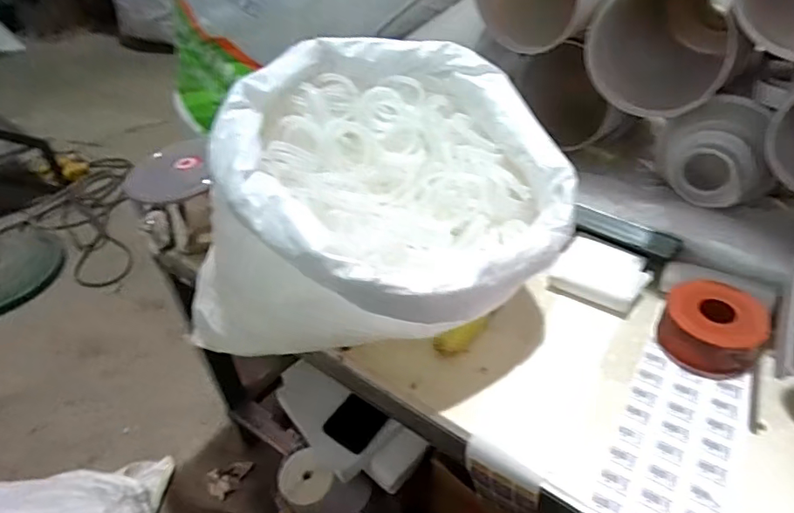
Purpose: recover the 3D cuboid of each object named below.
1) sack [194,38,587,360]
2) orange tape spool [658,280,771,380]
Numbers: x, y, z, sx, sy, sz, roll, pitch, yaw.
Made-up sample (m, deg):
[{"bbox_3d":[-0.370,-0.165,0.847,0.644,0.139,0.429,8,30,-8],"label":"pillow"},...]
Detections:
[{"bbox_3d":[-0.006,-0.059,0.597,0.372,0.242,0.356,19,46,25],"label":"sack"},{"bbox_3d":[0.346,0.076,0.579,0.096,0.052,0.096,-2,40,2],"label":"orange tape spool"}]

